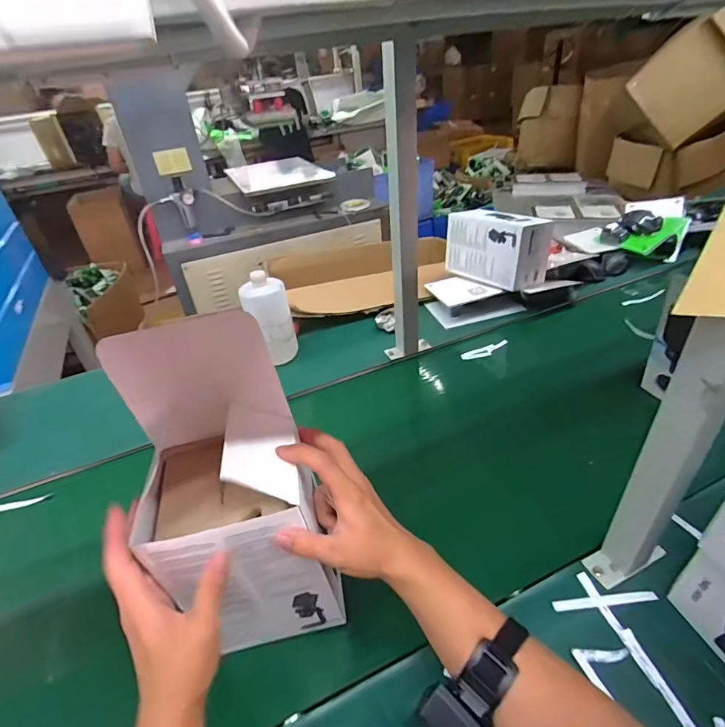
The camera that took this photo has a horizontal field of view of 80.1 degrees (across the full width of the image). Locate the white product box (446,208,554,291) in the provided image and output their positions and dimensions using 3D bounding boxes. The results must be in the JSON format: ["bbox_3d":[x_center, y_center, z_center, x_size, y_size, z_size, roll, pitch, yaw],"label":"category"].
[{"bbox_3d":[0.329,-0.298,1.067,0.125,0.149,0.236,-23,40,-22],"label":"white product box"}]

